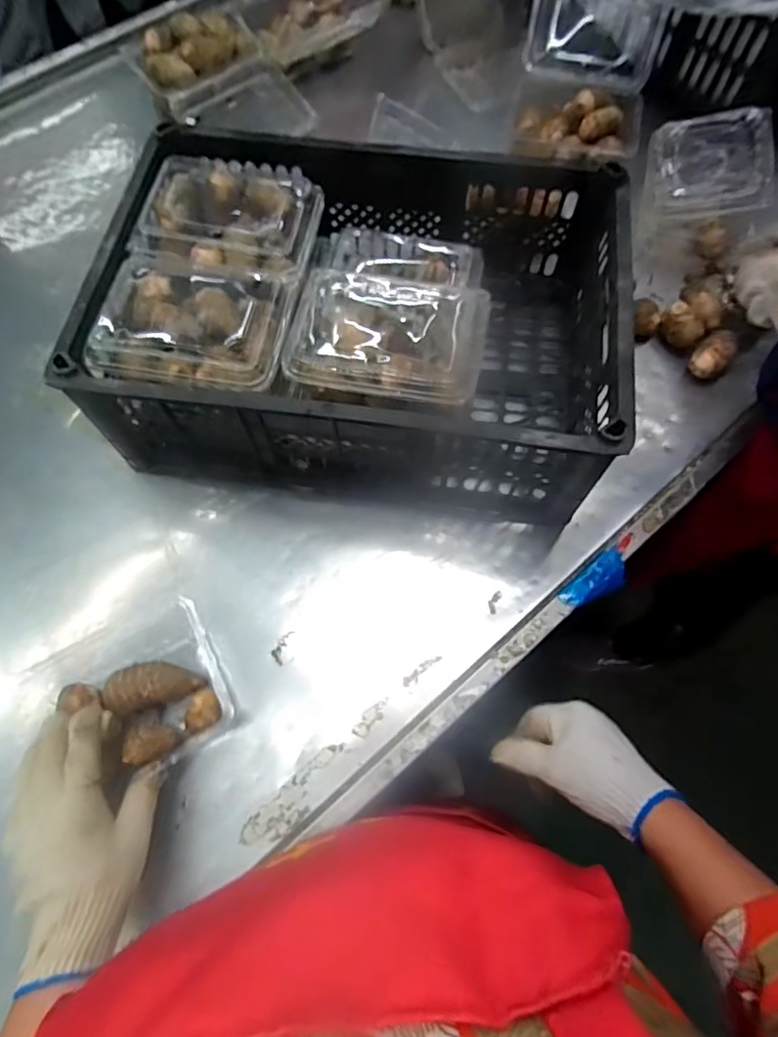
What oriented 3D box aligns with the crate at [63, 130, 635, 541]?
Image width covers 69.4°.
[{"bbox_3d":[-0.025,-0.204,0.586,0.481,0.170,0.328,8,69,2],"label":"crate"}]

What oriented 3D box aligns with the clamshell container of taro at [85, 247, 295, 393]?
[{"bbox_3d":[-0.183,-0.184,0.527,0.183,0.053,0.152,13,69,4],"label":"clamshell container of taro"}]

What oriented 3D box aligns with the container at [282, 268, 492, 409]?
[{"bbox_3d":[-0.001,-0.163,0.522,0.172,0.052,0.126,8,69,2],"label":"container"}]

